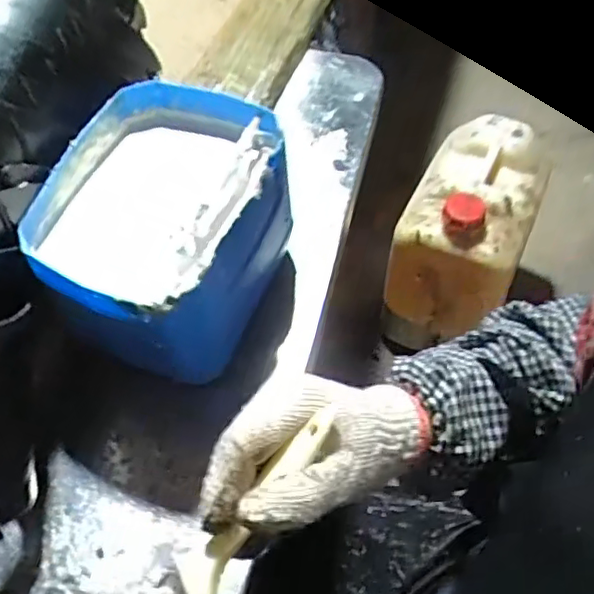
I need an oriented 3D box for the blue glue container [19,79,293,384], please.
[{"bbox_3d":[-0.099,-0.050,0.477,0.152,0.113,0.195,21,58,14],"label":"blue glue container"}]

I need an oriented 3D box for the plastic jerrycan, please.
[{"bbox_3d":[0.331,-0.114,1.256,0.211,0.392,0.336,21,58,13],"label":"plastic jerrycan"}]

